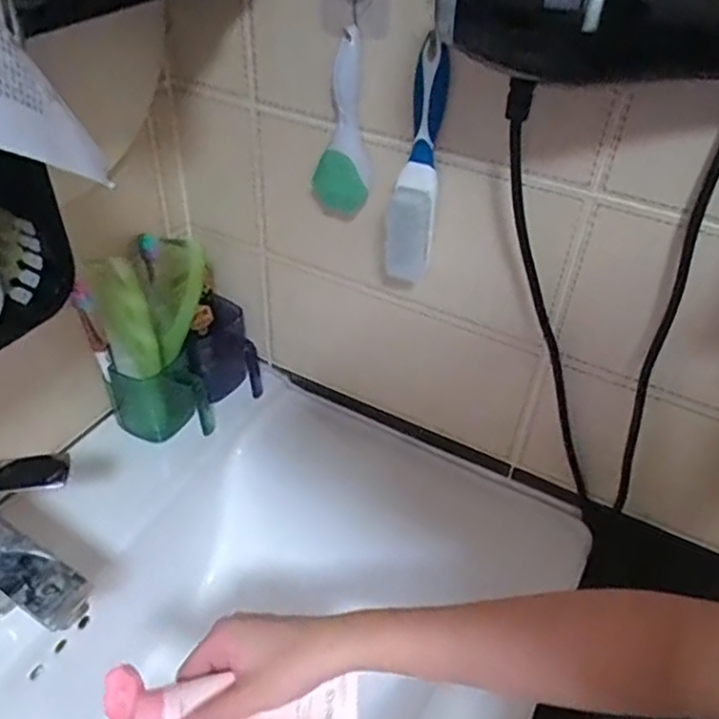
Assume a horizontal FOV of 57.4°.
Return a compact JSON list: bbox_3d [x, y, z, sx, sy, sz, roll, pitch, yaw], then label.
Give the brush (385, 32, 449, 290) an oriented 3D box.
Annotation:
[{"bbox_3d":[0.044,-0.147,0.506,0.035,0.178,0.034,5,41,2],"label":"brush"}]

